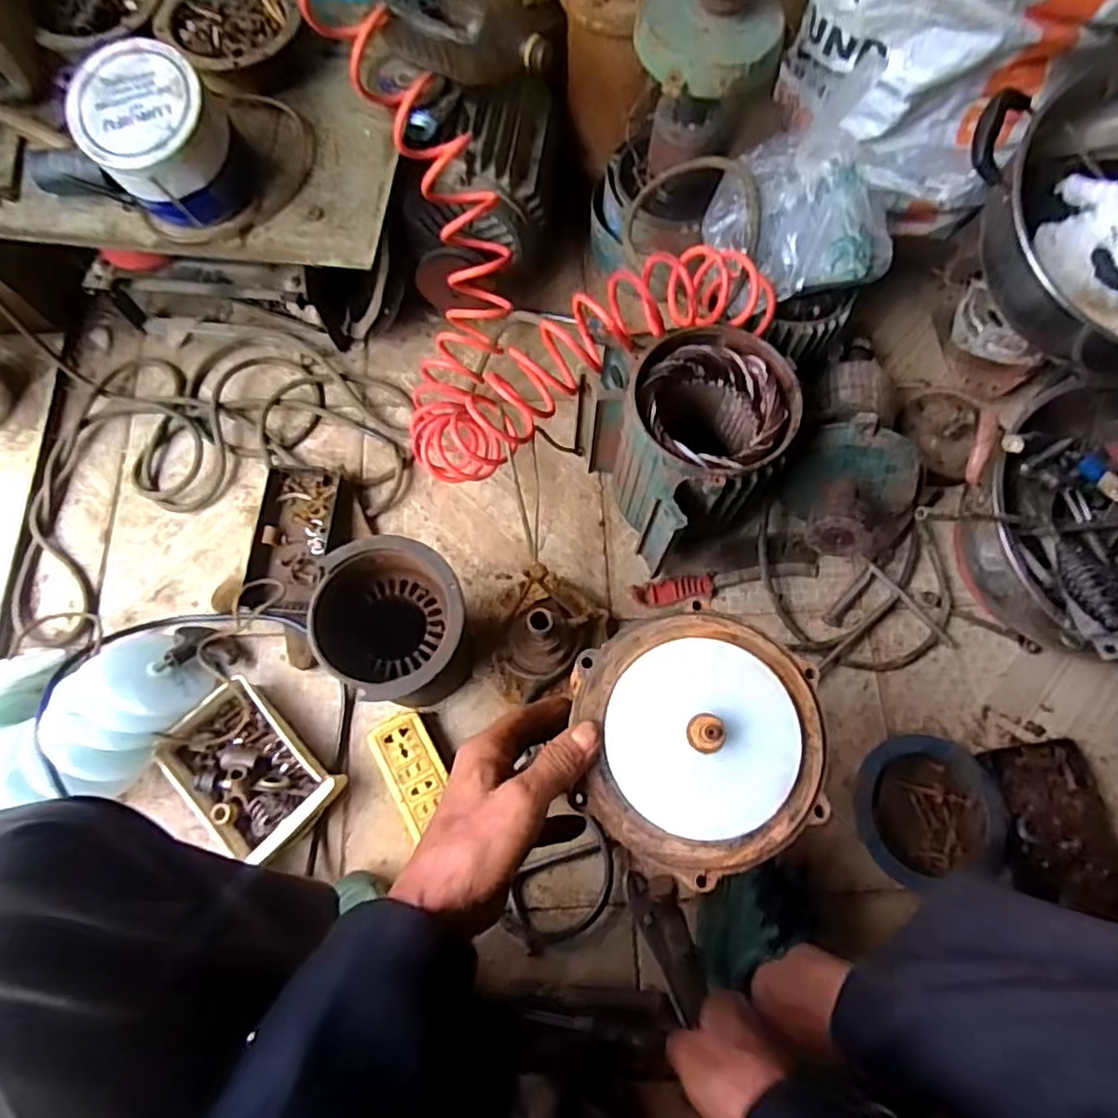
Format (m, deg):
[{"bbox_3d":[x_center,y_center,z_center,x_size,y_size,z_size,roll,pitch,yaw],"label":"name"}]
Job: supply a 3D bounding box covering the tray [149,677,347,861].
[{"bbox_3d":[-0.329,0.226,0.700,0.172,0.039,0.124,40,76,11],"label":"tray"}]

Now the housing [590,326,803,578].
[{"bbox_3d":[0.148,-0.118,0.727,0.180,0.183,0.181,-25,74,-8],"label":"housing"}]

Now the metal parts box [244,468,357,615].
[{"bbox_3d":[-0.306,-0.022,0.788,0.104,0.033,0.171,6,72,1],"label":"metal parts box"}]

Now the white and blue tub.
[{"bbox_3d":[-0.379,-0.404,0.635,0.124,0.107,0.119,0,72,-1],"label":"white and blue tub"}]

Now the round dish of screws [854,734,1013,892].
[{"bbox_3d":[0.394,0.266,0.701,0.155,0.037,0.145,0,72,-1],"label":"round dish of screws"}]

